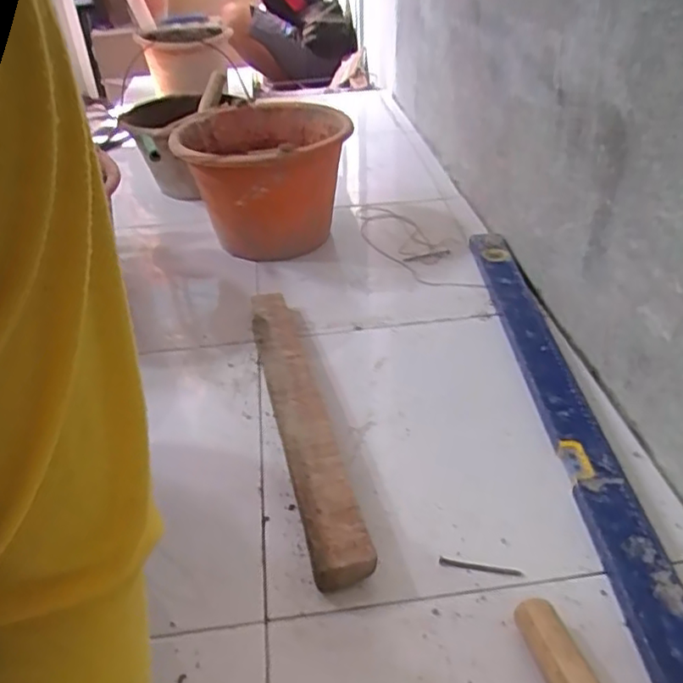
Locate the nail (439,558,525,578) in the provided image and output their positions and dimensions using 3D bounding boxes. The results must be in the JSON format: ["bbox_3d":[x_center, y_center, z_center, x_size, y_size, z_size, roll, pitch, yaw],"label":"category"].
[{"bbox_3d":[0.123,0.199,0.545,0.072,0.004,0.007,6,38,13],"label":"nail"}]

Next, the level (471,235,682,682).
[{"bbox_3d":[0.250,0.130,0.609,0.052,0.025,0.958,-3,37,1],"label":"level"}]

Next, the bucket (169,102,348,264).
[{"bbox_3d":[-0.124,-0.271,1.050,0.267,0.192,0.318,-9,37,-7],"label":"bucket"}]

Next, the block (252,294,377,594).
[{"bbox_3d":[-0.047,0.075,0.701,0.062,0.039,0.448,-10,37,-8],"label":"block"}]

